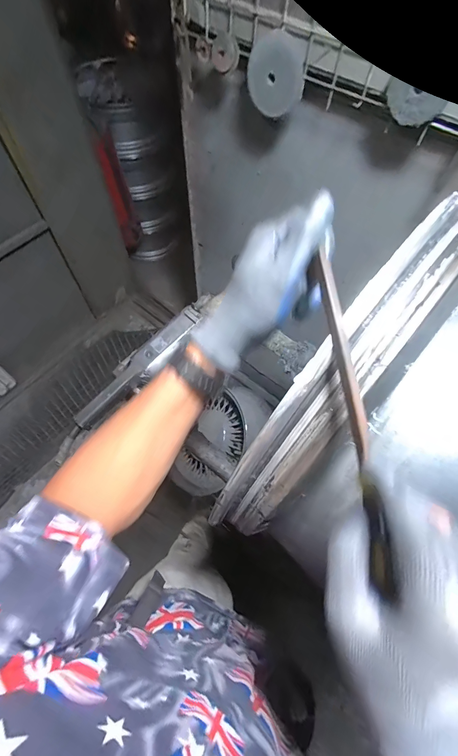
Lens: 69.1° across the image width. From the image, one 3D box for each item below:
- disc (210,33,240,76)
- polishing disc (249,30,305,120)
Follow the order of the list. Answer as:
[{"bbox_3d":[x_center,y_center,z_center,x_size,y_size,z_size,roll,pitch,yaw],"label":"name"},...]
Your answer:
[{"bbox_3d":[-0.010,-0.576,0.591,0.059,0.050,0.012,41,45,3],"label":"disc"},{"bbox_3d":[0.079,-0.513,0.564,0.105,0.103,0.016,45,52,2],"label":"polishing disc"}]

